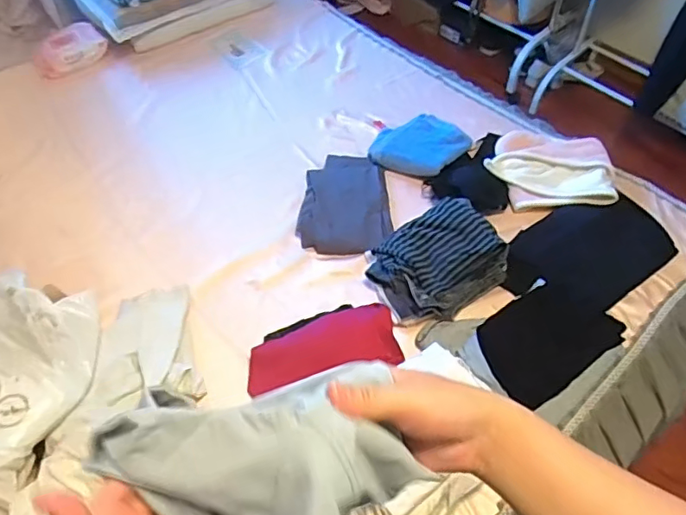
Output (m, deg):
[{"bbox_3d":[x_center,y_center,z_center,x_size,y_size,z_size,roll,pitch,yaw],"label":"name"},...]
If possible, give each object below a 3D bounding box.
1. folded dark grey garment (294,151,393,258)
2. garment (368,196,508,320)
[{"bbox_3d":[0.005,-0.131,1.282,0.198,0.029,0.294,0,55,1],"label":"folded dark grey garment"},{"bbox_3d":[0.189,0.004,1.127,0.242,0.099,0.195,-34,61,-21],"label":"garment"}]

